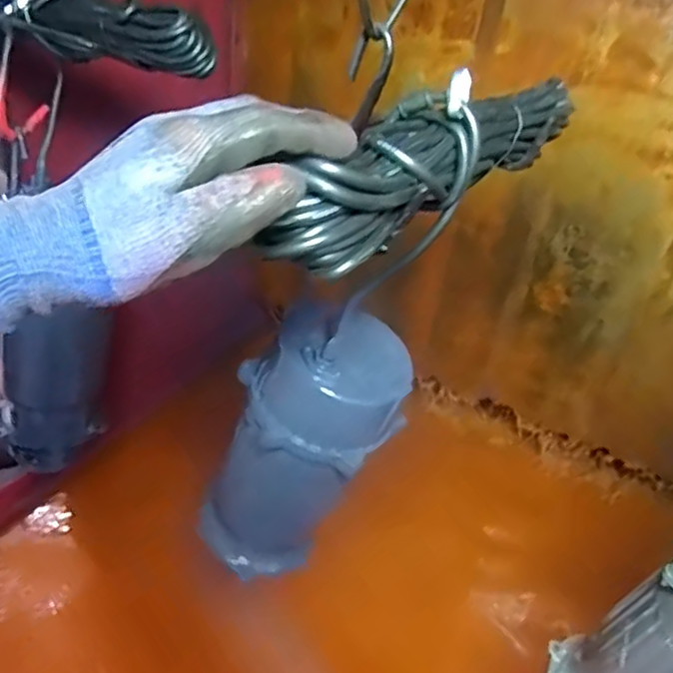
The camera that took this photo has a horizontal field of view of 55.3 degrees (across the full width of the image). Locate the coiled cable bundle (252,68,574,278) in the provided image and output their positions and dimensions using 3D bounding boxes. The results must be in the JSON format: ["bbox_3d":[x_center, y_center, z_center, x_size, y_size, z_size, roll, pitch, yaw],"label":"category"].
[{"bbox_3d":[0.072,-0.126,0.441,0.060,0.076,0.338,26,41,28],"label":"coiled cable bundle"}]

